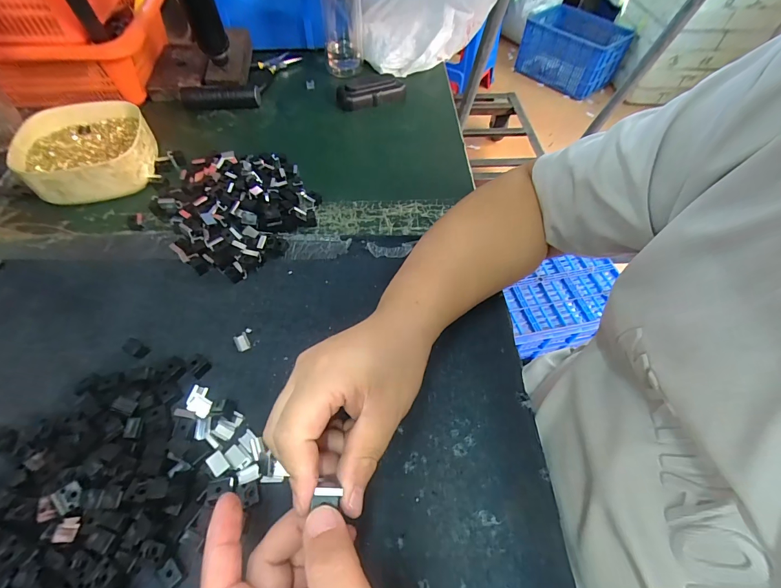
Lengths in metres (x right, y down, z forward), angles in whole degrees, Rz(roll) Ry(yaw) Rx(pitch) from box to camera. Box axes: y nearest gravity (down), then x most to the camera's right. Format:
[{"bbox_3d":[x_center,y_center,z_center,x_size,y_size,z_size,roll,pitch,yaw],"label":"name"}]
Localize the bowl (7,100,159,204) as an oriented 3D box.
[{"bbox_3d":[-0.383,-0.182,0.457,0.146,0.042,0.139,-13,58,-10],"label":"bowl"}]

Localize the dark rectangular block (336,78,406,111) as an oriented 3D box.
[{"bbox_3d":[-0.029,-0.311,0.557,0.102,0.025,0.037,-12,58,-9],"label":"dark rectangular block"}]

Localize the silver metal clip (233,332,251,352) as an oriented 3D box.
[{"bbox_3d":[-0.139,0.045,0.340,0.012,0.004,0.018,-26,61,-17],"label":"silver metal clip"}]

